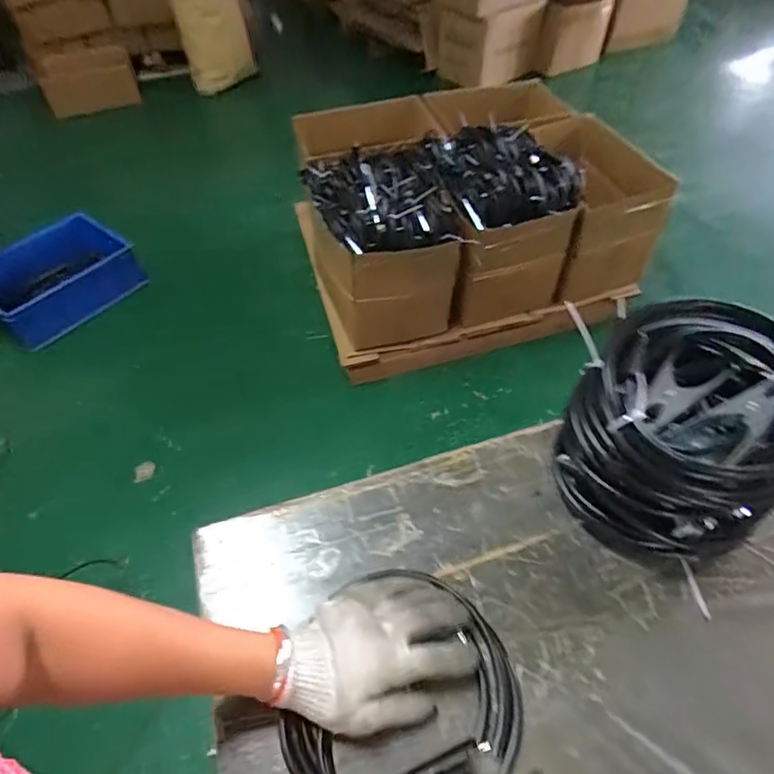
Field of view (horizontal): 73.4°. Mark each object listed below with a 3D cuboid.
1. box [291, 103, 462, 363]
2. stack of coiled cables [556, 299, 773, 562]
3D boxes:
[{"bbox_3d":[-0.013,-0.391,1.499,0.388,0.456,0.330,-7,52,-4],"label":"box"},{"bbox_3d":[0.283,0.050,0.512,0.185,0.183,0.183,18,54,15],"label":"stack of coiled cables"}]

